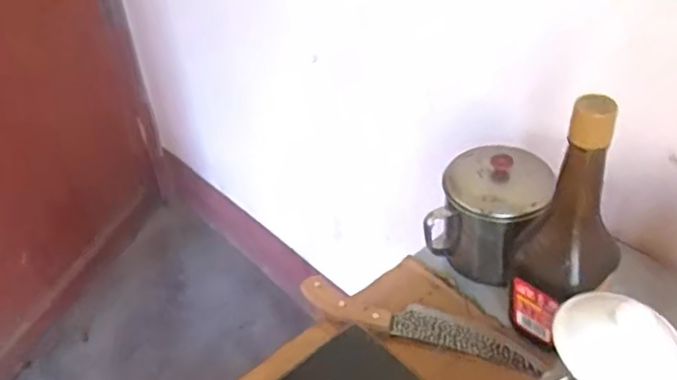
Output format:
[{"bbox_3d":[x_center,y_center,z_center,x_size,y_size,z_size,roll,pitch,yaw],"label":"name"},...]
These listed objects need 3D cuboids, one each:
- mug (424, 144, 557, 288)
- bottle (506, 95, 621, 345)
[{"bbox_3d":[0.162,0.026,0.689,0.098,0.139,0.100,16,43,22],"label":"mug"},{"bbox_3d":[0.200,0.026,0.553,0.093,0.235,0.069,21,45,26],"label":"bottle"}]

